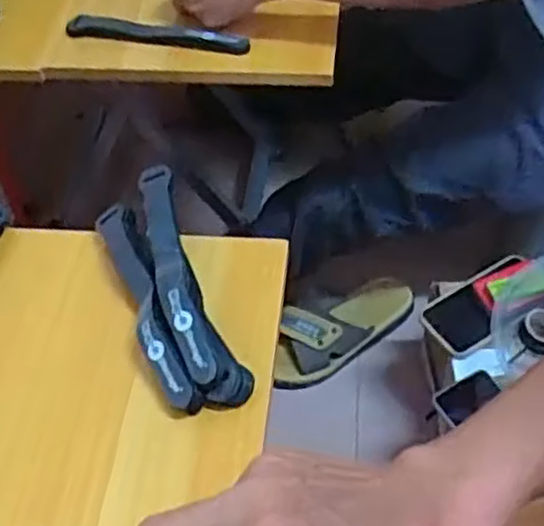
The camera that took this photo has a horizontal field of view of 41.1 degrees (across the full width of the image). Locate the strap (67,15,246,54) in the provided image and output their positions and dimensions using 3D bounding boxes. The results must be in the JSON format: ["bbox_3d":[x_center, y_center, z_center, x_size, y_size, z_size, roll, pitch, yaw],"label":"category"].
[{"bbox_3d":[-0.118,-0.236,0.753,0.196,0.025,0.023,10,53,10],"label":"strap"}]

